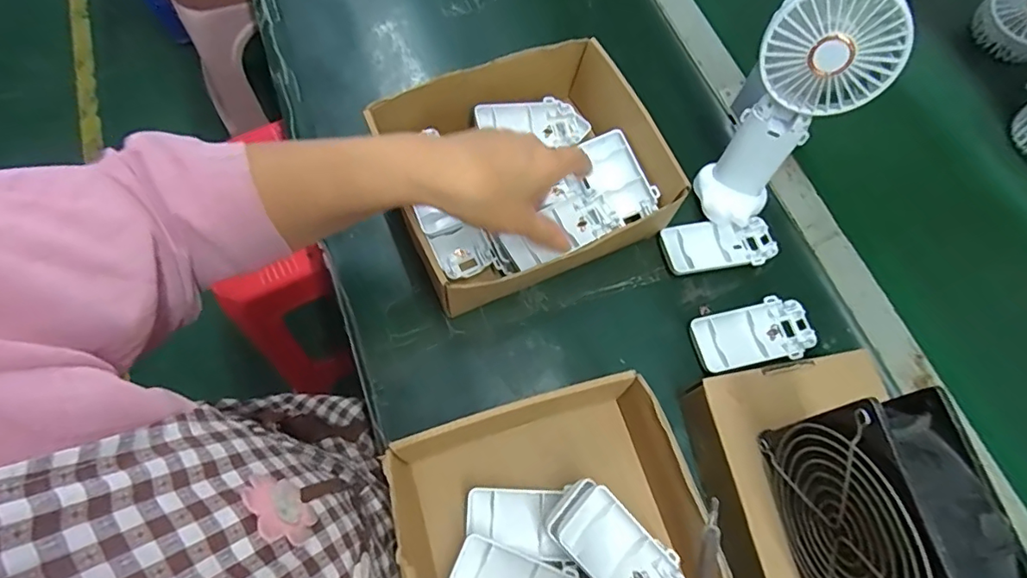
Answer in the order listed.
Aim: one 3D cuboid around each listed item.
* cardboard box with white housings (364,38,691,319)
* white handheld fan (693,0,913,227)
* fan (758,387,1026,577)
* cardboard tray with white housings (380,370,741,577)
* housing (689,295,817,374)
[{"bbox_3d":[0.019,-0.099,0.450,0.222,0.066,0.193,-19,70,-9],"label":"cardboard box with white housings"},{"bbox_3d":[0.199,-0.126,0.402,0.083,0.181,0.087,41,73,13],"label":"white handheld fan"},{"bbox_3d":[0.193,0.124,0.282,0.047,0.115,0.115,-8,69,-5],"label":"fan"},{"bbox_3d":[0.030,0.174,0.346,0.199,0.080,0.206,-18,69,-7],"label":"cardboard tray with white housings"},{"bbox_3d":[0.194,0.038,0.433,0.098,0.016,0.049,-10,69,-6],"label":"housing"}]

